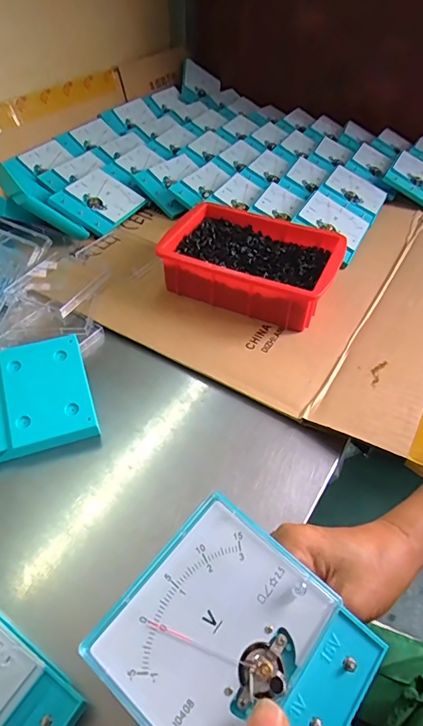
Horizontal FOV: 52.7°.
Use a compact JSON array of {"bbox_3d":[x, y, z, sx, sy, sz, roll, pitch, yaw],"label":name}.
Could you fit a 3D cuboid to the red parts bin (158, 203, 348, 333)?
[{"bbox_3d":[0.047,-0.124,0.531,0.200,0.059,0.131,20,48,16],"label":"red parts bin"}]

